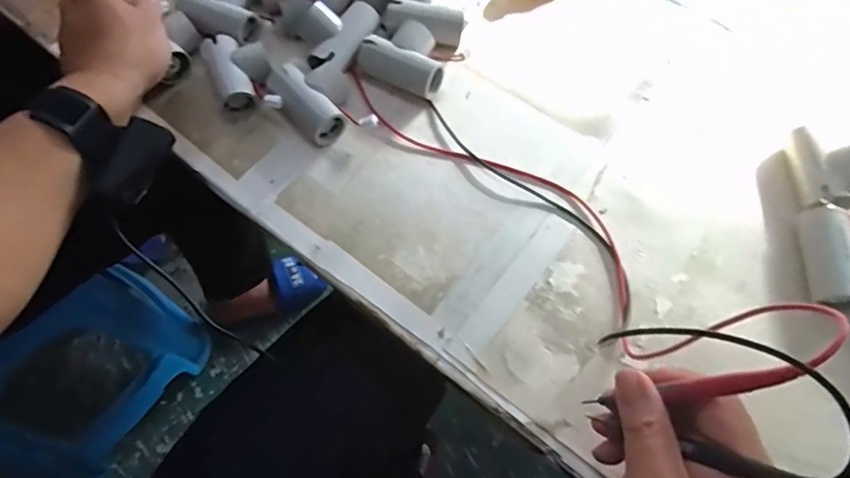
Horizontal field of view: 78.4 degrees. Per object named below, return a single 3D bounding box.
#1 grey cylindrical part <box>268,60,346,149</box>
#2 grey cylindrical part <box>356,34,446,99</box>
[{"bbox_3d":[-0.104,-0.118,0.450,0.032,0.032,0.074,-39,69,-19],"label":"grey cylindrical part"},{"bbox_3d":[-0.023,-0.156,0.471,0.078,0.030,0.027,24,65,11],"label":"grey cylindrical part"}]

